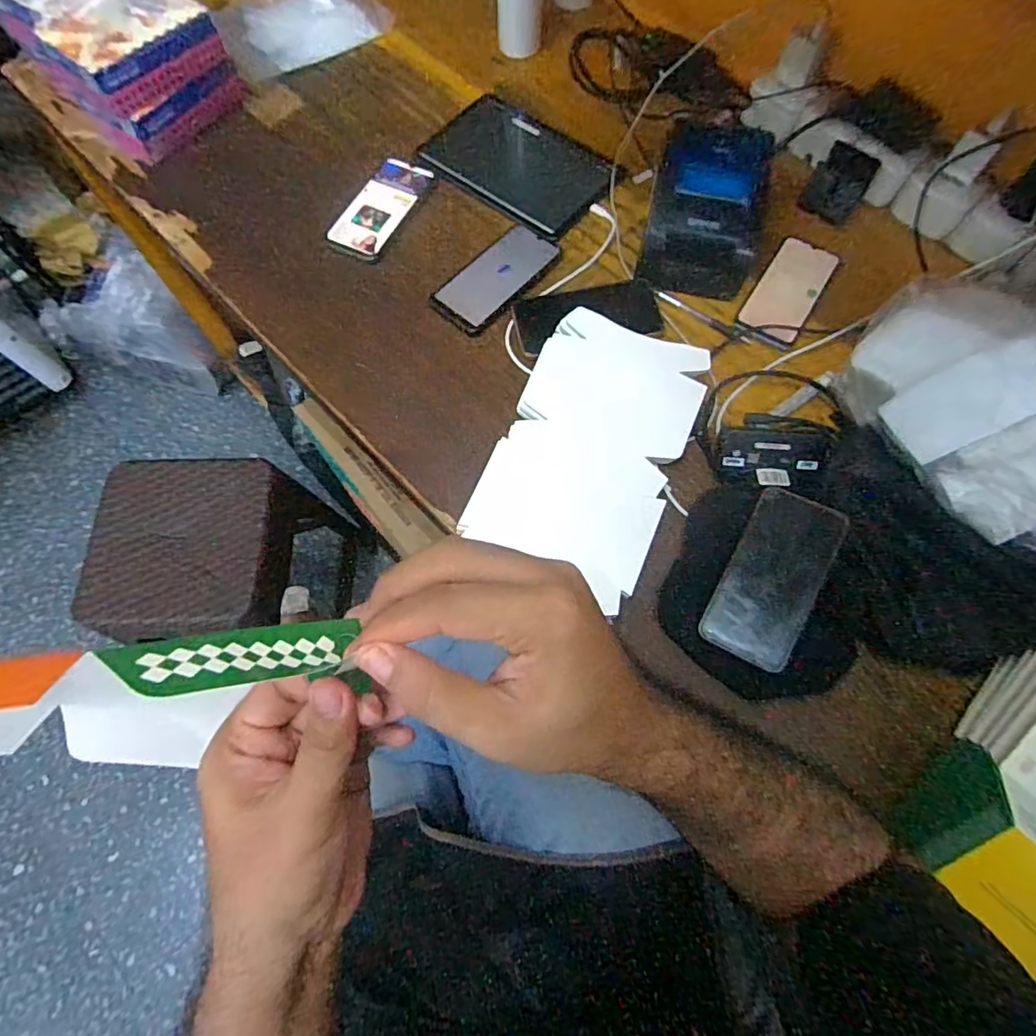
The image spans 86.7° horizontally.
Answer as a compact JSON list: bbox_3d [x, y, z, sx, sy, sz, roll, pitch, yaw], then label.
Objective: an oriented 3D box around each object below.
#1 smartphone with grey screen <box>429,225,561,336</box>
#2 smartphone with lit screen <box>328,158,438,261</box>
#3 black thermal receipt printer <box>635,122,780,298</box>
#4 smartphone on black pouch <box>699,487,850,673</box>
[{"bbox_3d":[-0.027,-0.298,0.673,0.082,0.013,0.165,40,73,14],"label":"smartphone with grey screen"},{"bbox_3d":[-0.175,-0.404,0.715,0.073,0.014,0.167,25,73,-2],"label":"smartphone with lit screen"},{"bbox_3d":[0.217,-0.355,0.641,0.126,0.106,0.146,12,69,4],"label":"black thermal receipt printer"},{"bbox_3d":[0.236,0.055,0.508,0.081,0.007,0.158,24,83,27],"label":"smartphone on black pouch"}]

